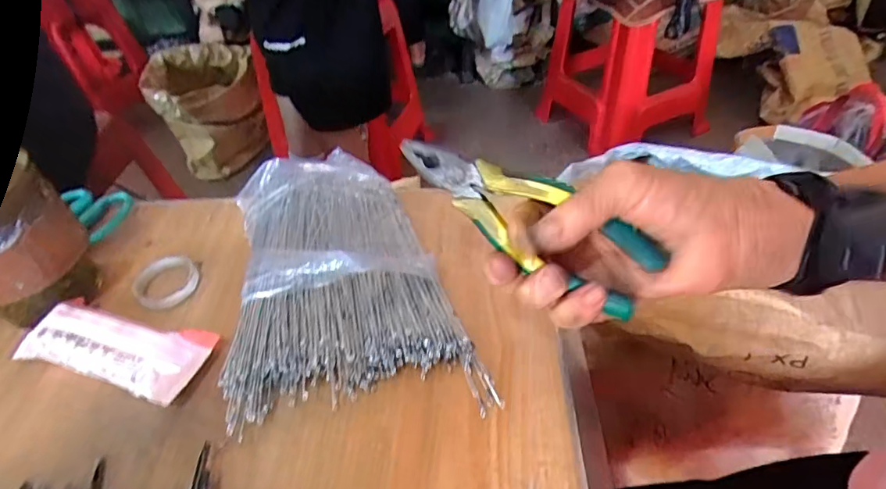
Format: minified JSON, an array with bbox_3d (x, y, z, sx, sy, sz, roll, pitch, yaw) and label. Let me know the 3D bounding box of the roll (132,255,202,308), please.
[{"bbox_3d":[-0.214,0.029,0.391,0.045,0.014,0.045,-21,45,-15],"label":"roll"}]

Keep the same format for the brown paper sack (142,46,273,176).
[{"bbox_3d":[-0.744,-0.437,1.645,0.336,0.330,0.273,-24,46,-18],"label":"brown paper sack"}]

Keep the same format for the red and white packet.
[{"bbox_3d":[-0.218,0.069,0.335,0.124,0.030,0.052,8,45,14],"label":"red and white packet"}]

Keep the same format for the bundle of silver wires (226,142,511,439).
[{"bbox_3d":[-0.078,0.015,0.368,0.153,0.042,0.242,-13,43,-7],"label":"bundle of silver wires"}]

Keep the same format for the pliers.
[{"bbox_3d":[0.042,-0.020,0.285,0.149,0.046,0.020,27,10,18],"label":"pliers"}]

